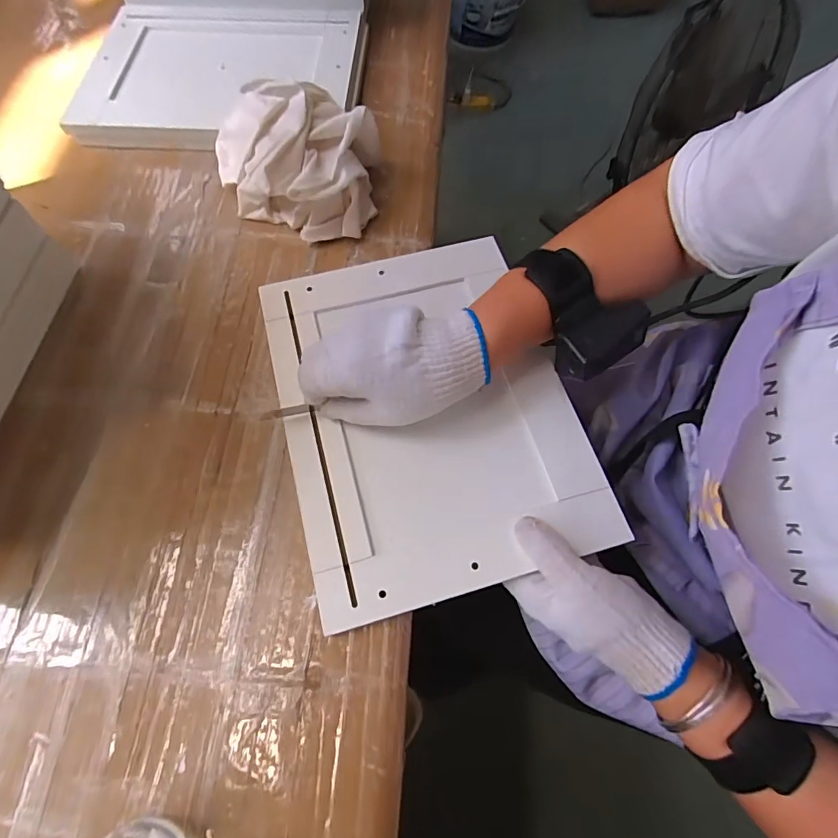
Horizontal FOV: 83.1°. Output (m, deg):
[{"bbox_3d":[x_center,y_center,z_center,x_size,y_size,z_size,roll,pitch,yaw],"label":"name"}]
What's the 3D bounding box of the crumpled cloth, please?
[{"bbox_3d":[-0.113,-0.240,0.439,0.143,0.076,0.152,-18,67,-7],"label":"crumpled cloth"}]

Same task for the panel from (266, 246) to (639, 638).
[{"bbox_3d":[0.004,-0.015,0.368,0.213,0.009,0.282,-15,67,-6],"label":"panel"}]

